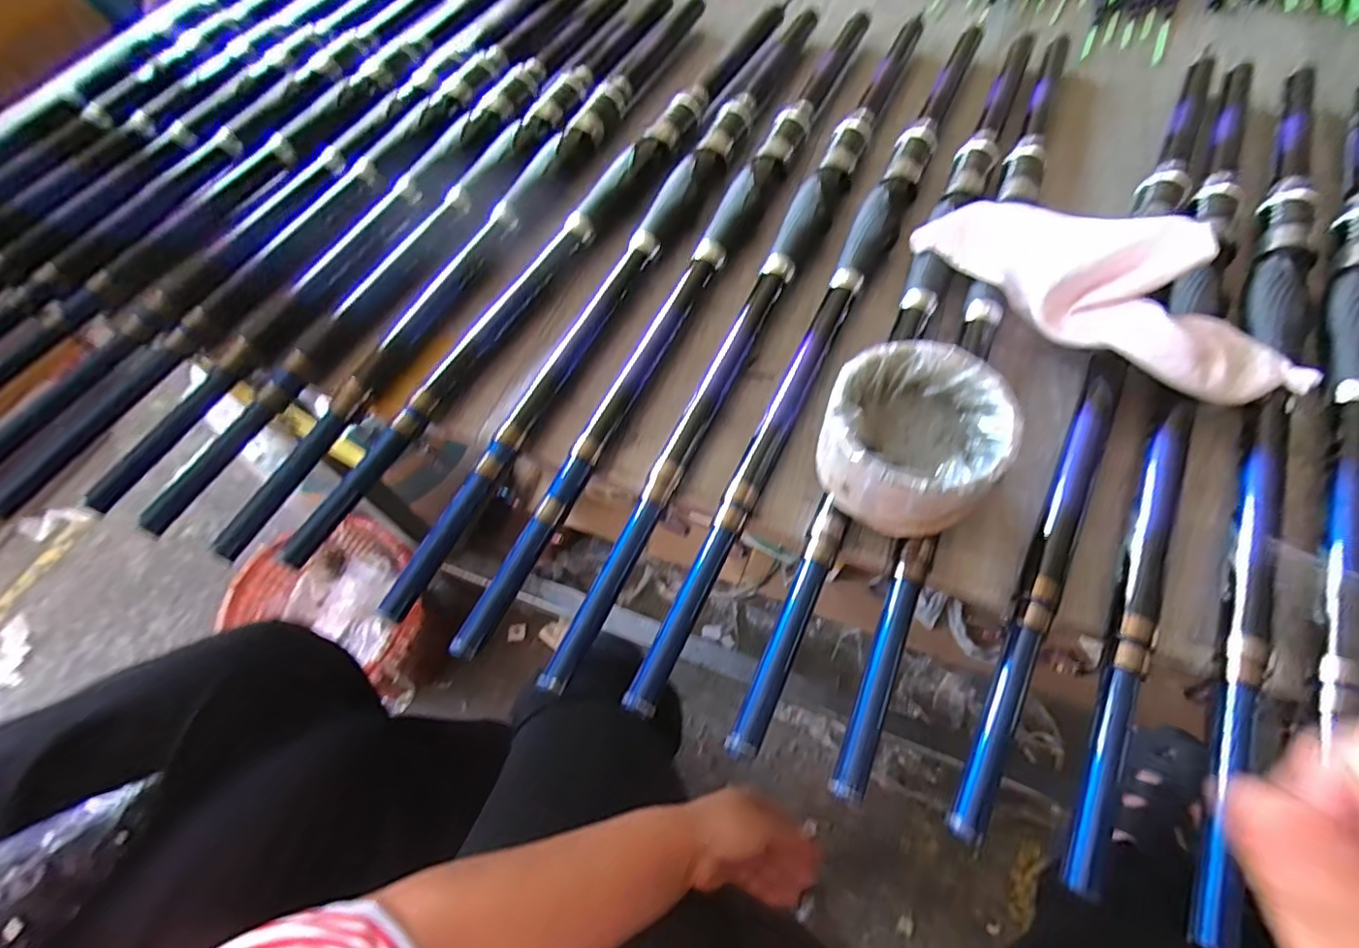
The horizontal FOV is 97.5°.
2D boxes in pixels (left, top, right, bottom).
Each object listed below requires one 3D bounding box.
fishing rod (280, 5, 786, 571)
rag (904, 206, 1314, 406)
[{"bbox_3d":[-0.062,-0.188,0.428,0.023,0.022,0.587,26,65,17],"label":"fishing rod"},{"bbox_3d":[0.241,-0.108,0.337,0.063,0.057,0.208,-40,66,-17],"label":"rag"}]

